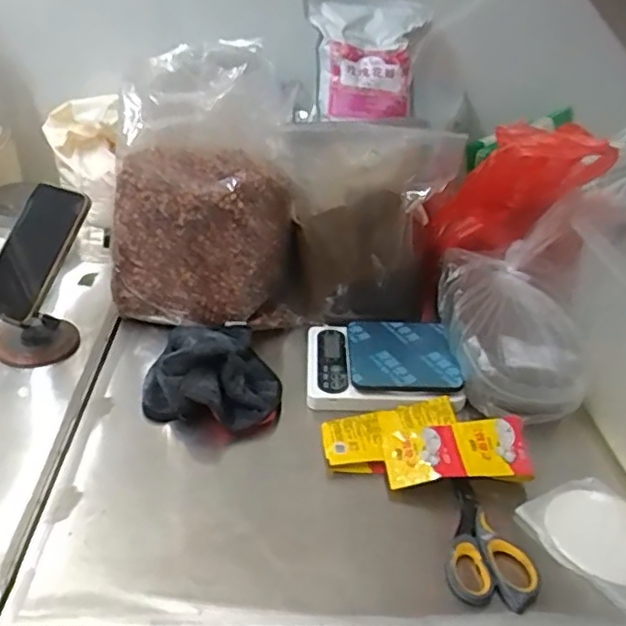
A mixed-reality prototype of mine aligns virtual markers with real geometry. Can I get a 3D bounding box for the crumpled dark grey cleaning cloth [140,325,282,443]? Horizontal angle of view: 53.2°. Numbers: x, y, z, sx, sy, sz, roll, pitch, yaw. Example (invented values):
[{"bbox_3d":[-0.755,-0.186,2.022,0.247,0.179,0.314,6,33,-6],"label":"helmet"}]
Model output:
[{"bbox_3d":[-0.114,0.060,0.686,0.145,0.062,0.158,-8,37,-13],"label":"crumpled dark grey cleaning cloth"}]

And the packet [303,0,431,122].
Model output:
[{"bbox_3d":[0.068,-0.347,0.846,0.170,0.185,0.047,5,-7,-5],"label":"packet"}]

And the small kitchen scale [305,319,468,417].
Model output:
[{"bbox_3d":[0.078,0.055,0.721,0.165,0.025,0.142,0,36,-2],"label":"small kitchen scale"}]

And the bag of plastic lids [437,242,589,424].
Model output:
[{"bbox_3d":[0.223,0.012,0.714,0.139,0.074,0.220,-2,36,-5],"label":"bag of plastic lids"}]

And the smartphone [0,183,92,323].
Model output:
[{"bbox_3d":[-0.309,-0.067,0.695,0.076,0.013,0.154,20,82,8],"label":"smartphone"}]

